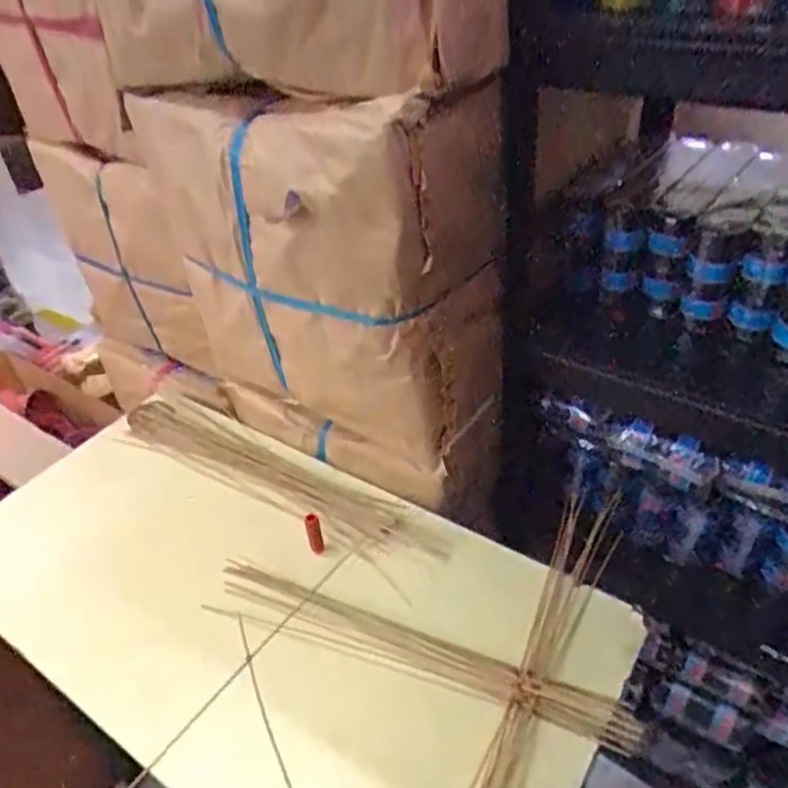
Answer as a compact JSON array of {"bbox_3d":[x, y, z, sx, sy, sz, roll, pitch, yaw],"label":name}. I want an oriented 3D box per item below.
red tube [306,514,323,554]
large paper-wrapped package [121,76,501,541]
[{"bbox_3d":[-0.096,0.167,0.796,0.016,0.066,0.017,-16,40,-12],"label":"red tube"},{"bbox_3d":[-0.094,-0.141,0.837,0.474,0.488,0.205,30,51,36],"label":"large paper-wrapped package"}]

